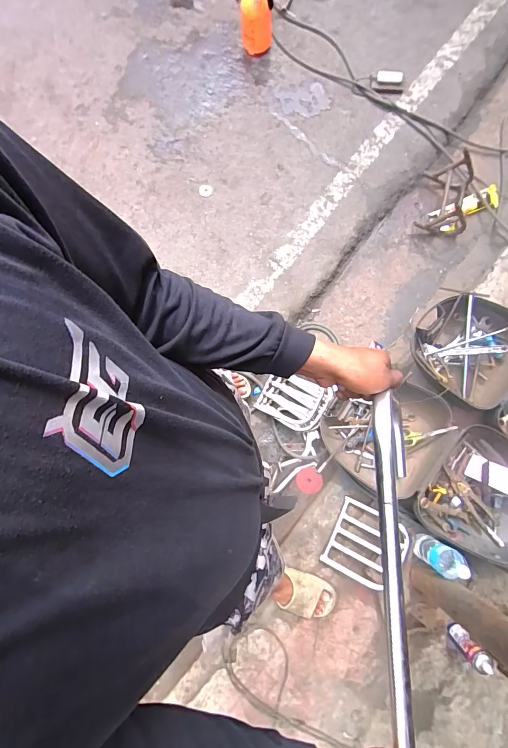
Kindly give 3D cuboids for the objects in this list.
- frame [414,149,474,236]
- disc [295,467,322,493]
[{"bbox_3d":[0.852,-0.808,1.553,0.199,0.141,0.361,10,81,4],"label":"frame"},{"bbox_3d":[0.222,0.426,1.412,0.104,0.012,0.099,-4,79,21],"label":"disc"}]

